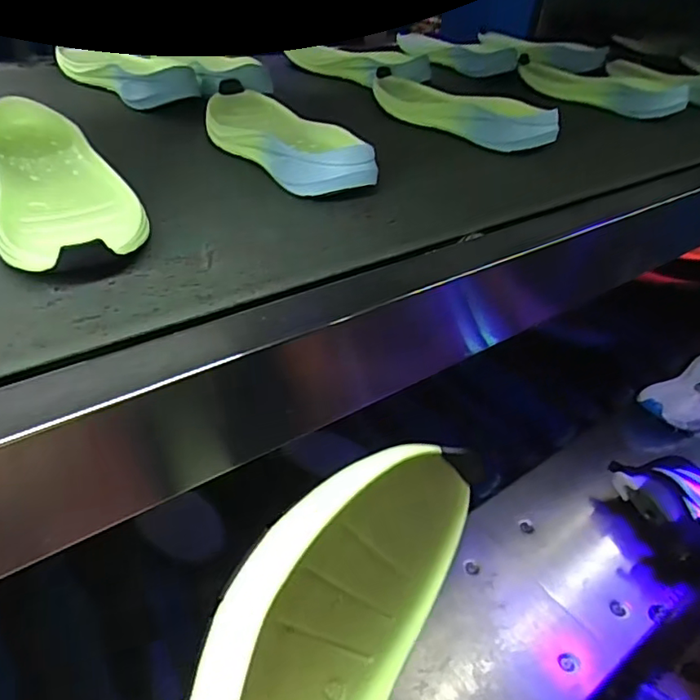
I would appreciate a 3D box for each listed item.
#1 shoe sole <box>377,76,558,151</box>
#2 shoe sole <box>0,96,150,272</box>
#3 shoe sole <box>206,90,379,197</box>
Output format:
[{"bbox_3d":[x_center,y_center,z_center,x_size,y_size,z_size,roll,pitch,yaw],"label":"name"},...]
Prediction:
[{"bbox_3d":[0.132,-0.329,0.760,0.069,0.046,0.299,-25,49,-35],"label":"shoe sole"},{"bbox_3d":[-0.238,-0.135,0.466,0.101,0.043,0.271,-17,45,-26],"label":"shoe sole"},{"bbox_3d":[-0.074,-0.235,0.613,0.101,0.042,0.264,-23,48,-31],"label":"shoe sole"}]

